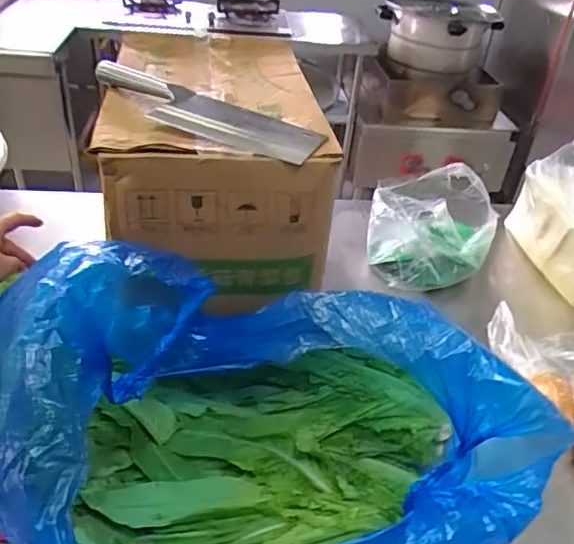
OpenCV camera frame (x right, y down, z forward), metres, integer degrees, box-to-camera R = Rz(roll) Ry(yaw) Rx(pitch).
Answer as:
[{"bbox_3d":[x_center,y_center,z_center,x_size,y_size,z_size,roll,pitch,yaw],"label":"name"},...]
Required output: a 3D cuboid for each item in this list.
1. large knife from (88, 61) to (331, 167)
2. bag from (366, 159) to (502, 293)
[{"bbox_3d":[-0.109,-0.197,0.691,0.318,0.032,0.091,22,39,21],"label":"large knife"},{"bbox_3d":[0.265,-0.088,1.049,0.214,0.122,0.242,14,37,11],"label":"bag"}]

